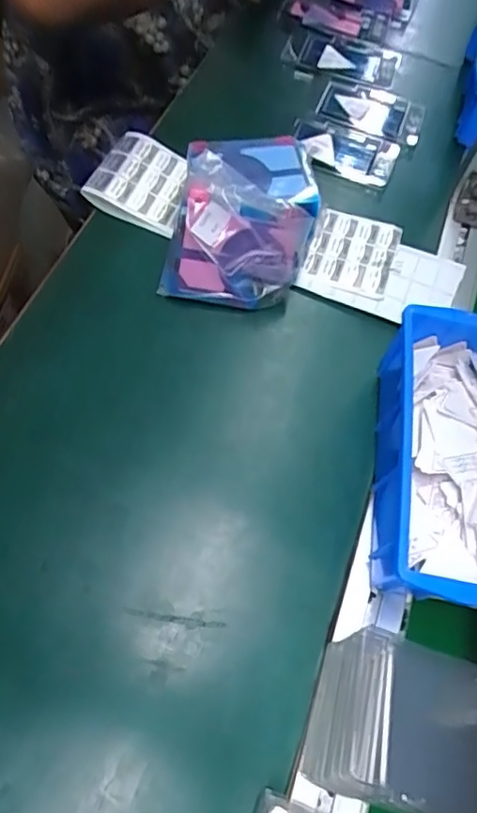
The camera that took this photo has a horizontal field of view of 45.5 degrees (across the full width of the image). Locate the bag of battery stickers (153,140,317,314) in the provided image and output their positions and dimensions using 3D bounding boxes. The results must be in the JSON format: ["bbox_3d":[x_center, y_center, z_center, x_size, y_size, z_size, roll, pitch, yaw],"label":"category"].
[{"bbox_3d":[0.006,-0.158,0.472,0.112,0.071,0.148,12,61,2],"label":"bag of battery stickers"}]

